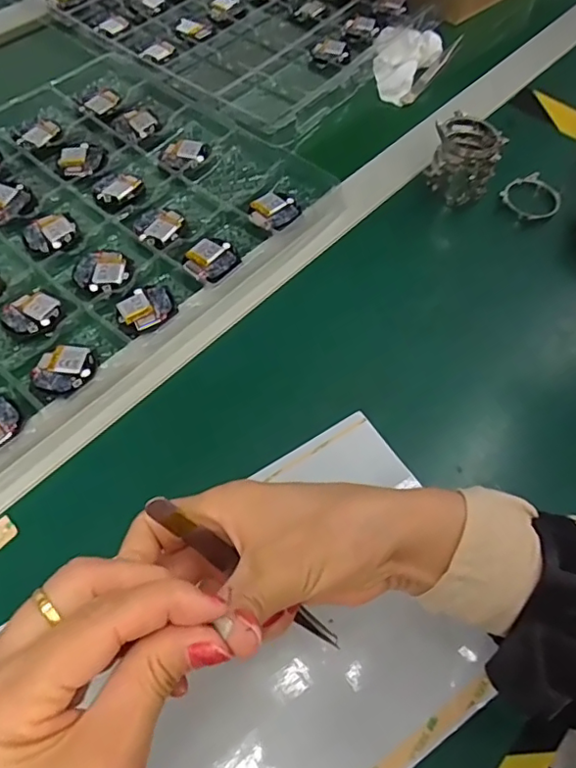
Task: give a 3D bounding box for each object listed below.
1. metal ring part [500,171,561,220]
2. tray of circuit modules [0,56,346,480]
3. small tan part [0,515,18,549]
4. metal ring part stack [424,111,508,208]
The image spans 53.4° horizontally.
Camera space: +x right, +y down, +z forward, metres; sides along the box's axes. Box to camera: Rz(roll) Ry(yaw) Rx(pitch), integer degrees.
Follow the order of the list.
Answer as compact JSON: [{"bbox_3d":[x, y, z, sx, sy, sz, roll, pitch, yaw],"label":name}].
[{"bbox_3d":[0.206,-0.156,0.480,0.048,0.009,0.043,-21,69,-9],"label":"metal ring part"},{"bbox_3d":[-0.208,-0.106,0.431,0.307,0.018,0.429,37,65,18],"label":"tray of circuit modules"},{"bbox_3d":[-0.165,0.085,0.328,0.016,0.004,0.016,-39,68,-22],"label":"small tan part"},{"bbox_3d":[0.143,-0.183,0.470,0.052,0.052,0.045,10,59,4],"label":"metal ring part stack"}]

